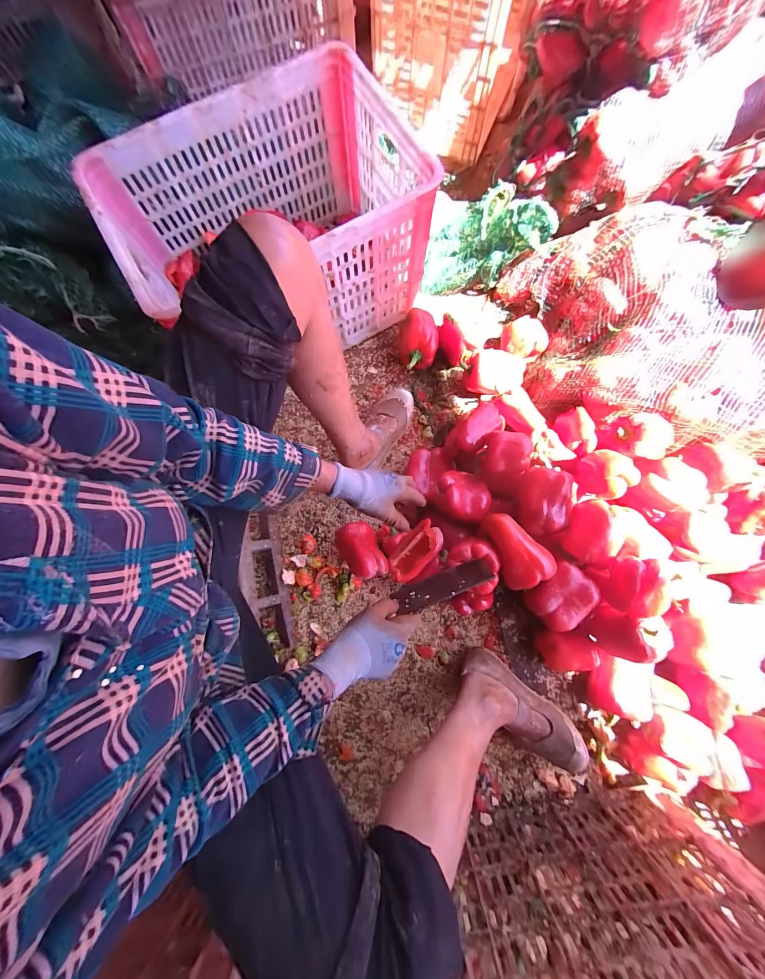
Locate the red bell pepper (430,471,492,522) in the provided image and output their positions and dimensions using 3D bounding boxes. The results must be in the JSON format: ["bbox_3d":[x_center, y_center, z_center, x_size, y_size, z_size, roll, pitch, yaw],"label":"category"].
[{"bbox_3d":[0.155,0.010,0.627,0.102,0.064,0.091,30,80,7],"label":"red bell pepper"}]

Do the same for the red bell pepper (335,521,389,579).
[{"bbox_3d":[-0.041,0.114,0.615,0.072,0.046,0.109,-27,79,-4],"label":"red bell pepper"}]

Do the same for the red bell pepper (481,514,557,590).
[{"bbox_3d":[0.212,0.100,0.534,0.073,0.060,0.124,-40,80,-7],"label":"red bell pepper"}]

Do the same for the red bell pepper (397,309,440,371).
[{"bbox_3d":[0.079,-0.335,0.744,0.090,0.083,0.121,4,78,2],"label":"red bell pepper"}]

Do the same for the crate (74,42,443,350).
[{"bbox_3d":[-0.202,-0.496,0.667,0.517,0.300,0.369,-31,79,-5],"label":"crate"}]

